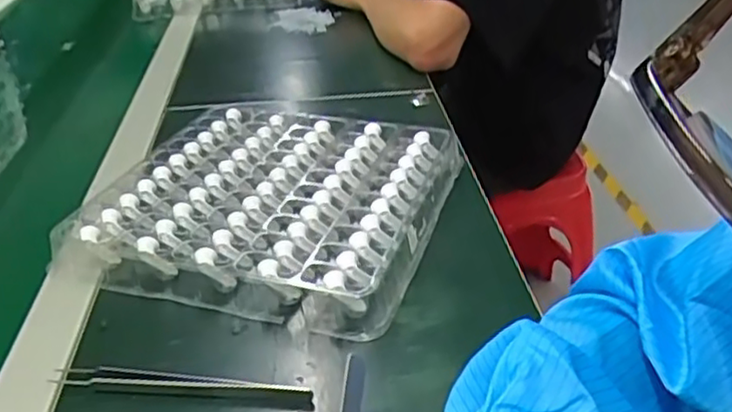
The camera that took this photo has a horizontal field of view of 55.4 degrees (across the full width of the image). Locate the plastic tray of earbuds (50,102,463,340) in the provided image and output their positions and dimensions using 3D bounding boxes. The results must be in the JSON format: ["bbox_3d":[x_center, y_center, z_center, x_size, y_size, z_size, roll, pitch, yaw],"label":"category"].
[{"bbox_3d":[-0.072,-0.012,0.568,0.258,0.031,0.249,8,34,18],"label":"plastic tray of earbuds"}]

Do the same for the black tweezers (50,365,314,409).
[{"bbox_3d":[-0.108,0.105,0.409,0.154,0.010,0.014,1,32,8],"label":"black tweezers"}]

